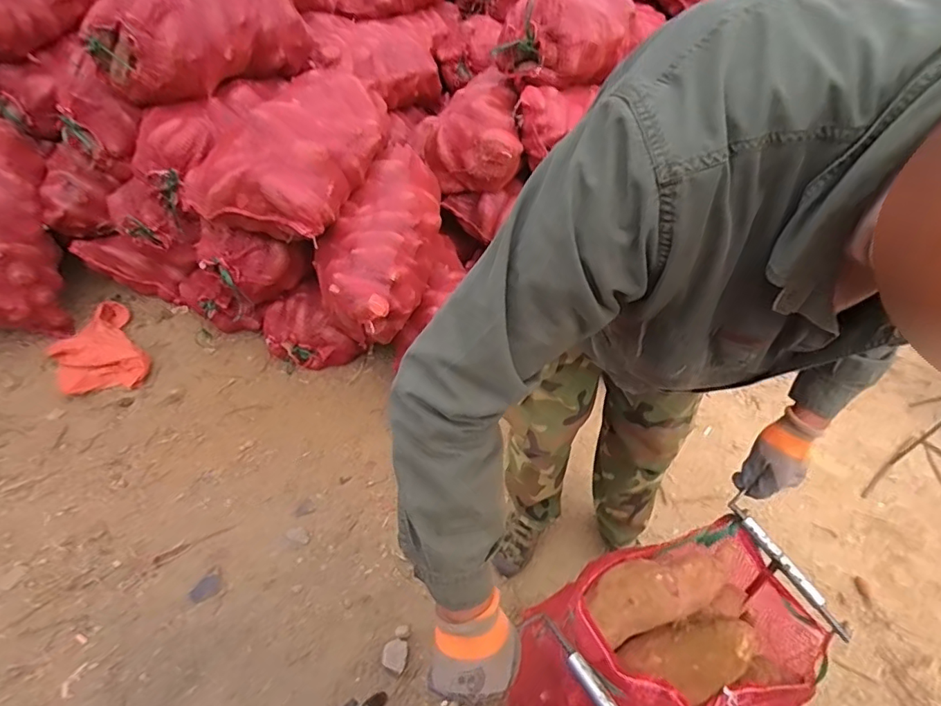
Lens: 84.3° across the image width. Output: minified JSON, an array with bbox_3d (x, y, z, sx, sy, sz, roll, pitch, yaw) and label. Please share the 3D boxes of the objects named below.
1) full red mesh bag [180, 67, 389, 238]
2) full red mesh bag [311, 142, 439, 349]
[{"bbox_3d":[-0.479,-0.587,1.443,0.380,0.209,0.579,17,49,10],"label":"full red mesh bag"},{"bbox_3d":[-0.242,-0.316,1.488,0.289,0.281,0.584,12,60,5],"label":"full red mesh bag"}]

